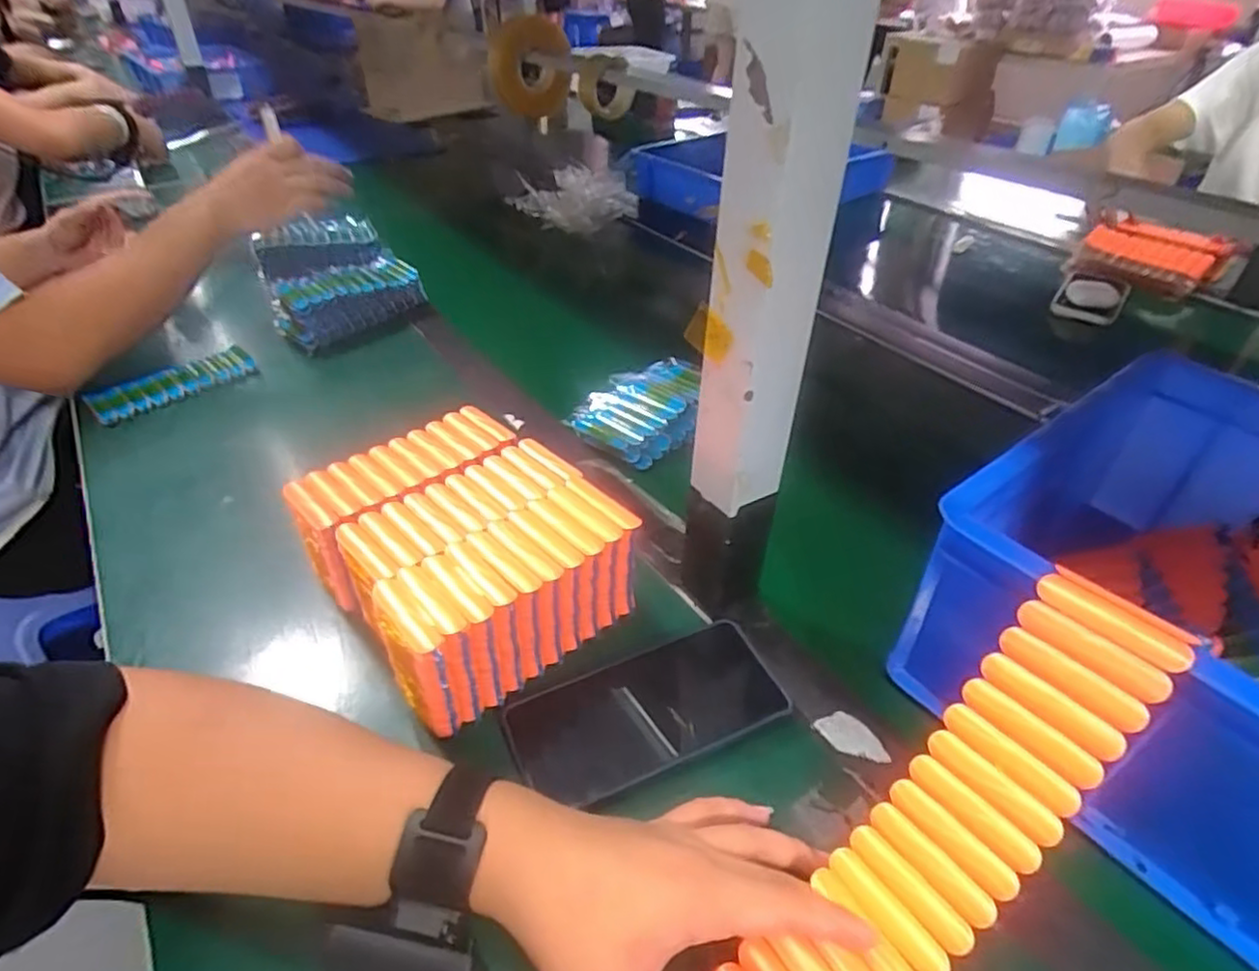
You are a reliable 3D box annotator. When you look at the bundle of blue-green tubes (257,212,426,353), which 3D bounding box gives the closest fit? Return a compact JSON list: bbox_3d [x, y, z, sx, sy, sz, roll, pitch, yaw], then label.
[{"bbox_3d":[-0.363,-0.250,0.862,0.174,0.078,0.217,-19,44,-24],"label":"bundle of blue-green tubes"}]

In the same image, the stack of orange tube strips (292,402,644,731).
[{"bbox_3d":[-0.116,0.039,0.478,0.161,0.083,0.199,-29,48,-32],"label":"stack of orange tube strips"}]

